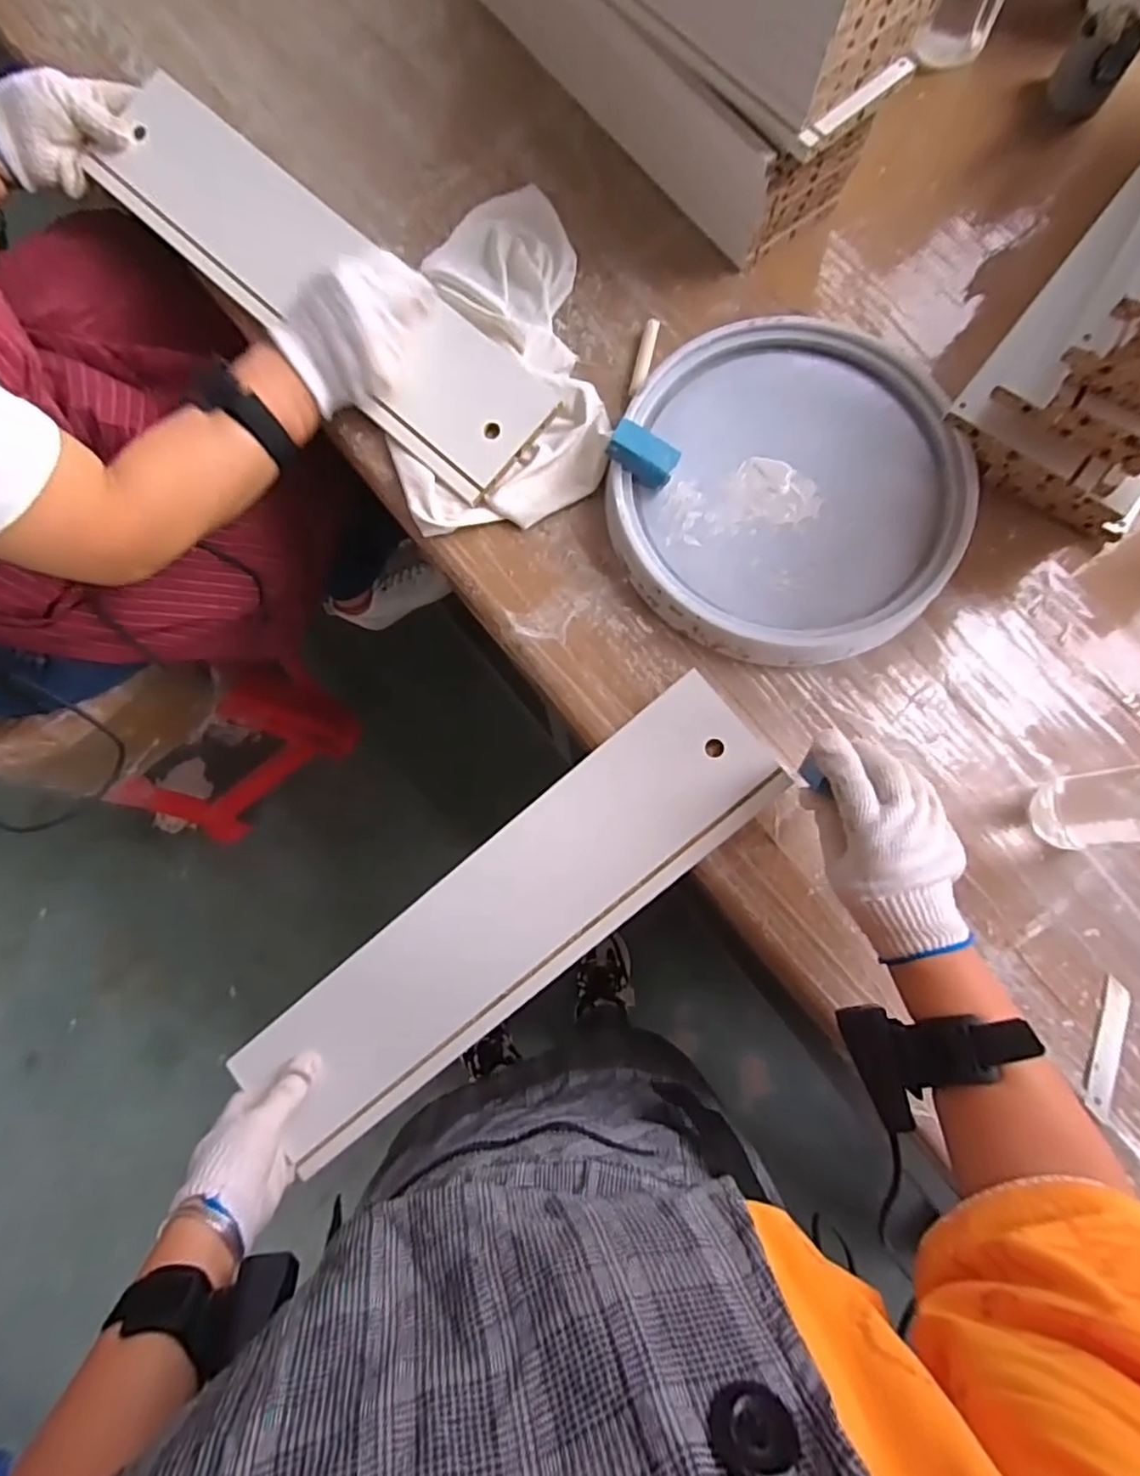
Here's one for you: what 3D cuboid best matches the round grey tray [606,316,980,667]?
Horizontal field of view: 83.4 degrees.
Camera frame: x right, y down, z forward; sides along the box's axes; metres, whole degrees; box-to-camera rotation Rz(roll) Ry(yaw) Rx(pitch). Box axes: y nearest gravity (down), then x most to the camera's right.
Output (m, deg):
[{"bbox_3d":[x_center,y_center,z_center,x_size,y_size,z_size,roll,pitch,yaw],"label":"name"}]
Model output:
[{"bbox_3d":[0.189,-0.215,0.550,0.280,0.040,0.302,0,78,0],"label":"round grey tray"}]

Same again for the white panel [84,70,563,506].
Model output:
[{"bbox_3d":[-0.230,-0.415,0.583,0.500,0.022,0.117,42,90,8],"label":"white panel"}]

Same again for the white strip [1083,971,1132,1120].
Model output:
[{"bbox_3d":[0.406,0.232,0.480,0.018,0.004,0.097,19,79,4],"label":"white strip"}]

